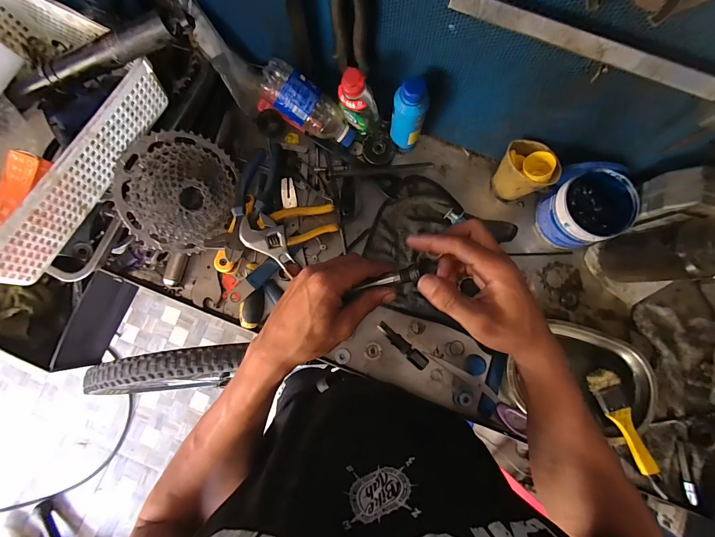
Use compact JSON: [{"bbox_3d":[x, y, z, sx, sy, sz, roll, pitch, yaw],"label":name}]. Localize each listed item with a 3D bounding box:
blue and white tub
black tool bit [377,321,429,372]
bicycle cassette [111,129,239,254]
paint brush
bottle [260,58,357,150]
[{"bbox_3d":[0.347,-0.087,0.509,0.105,0.093,0.100,-32,82,-4],"label":"blue and white tub"},{"bbox_3d":[0.070,0.121,0.514,0.094,0.021,0.021,41,84,6],"label":"black tool bit"},{"bbox_3d":[-0.257,-0.107,0.479,0.034,0.158,0.172,24,105,45],"label":"bicycle cassette"},{"bbox_3d":[0.385,0.223,0.477,0.040,0.009,0.140,-18,69,19],"label":"paint brush"},{"bbox_3d":[-0.078,-0.257,0.526,0.164,0.065,0.061,28,81,-32],"label":"bottle"}]

